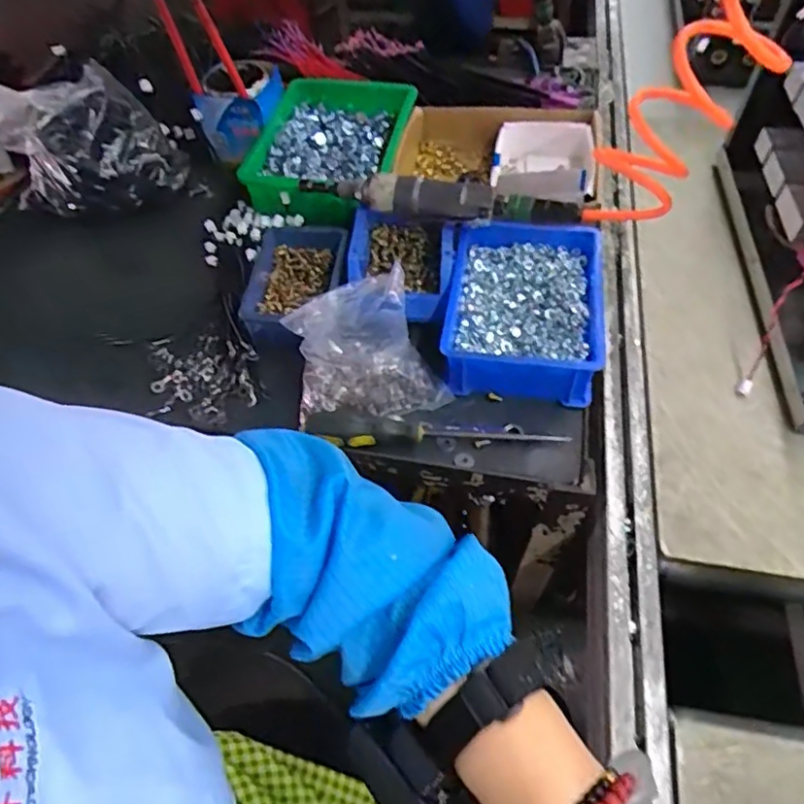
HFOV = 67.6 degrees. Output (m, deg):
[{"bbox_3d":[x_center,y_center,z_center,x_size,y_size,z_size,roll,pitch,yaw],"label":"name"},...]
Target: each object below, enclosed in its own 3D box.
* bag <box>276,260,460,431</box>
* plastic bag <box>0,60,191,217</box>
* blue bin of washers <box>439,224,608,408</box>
[{"bbox_3d":[-0.041,-0.058,0.589,0.141,0.058,0.132,-14,54,-7],"label":"bag"},{"bbox_3d":[-0.397,-0.316,0.735,0.203,0.170,0.107,10,55,11],"label":"plastic bag"},{"bbox_3d":[0.125,-0.091,0.623,0.151,0.081,0.188,7,54,8],"label":"blue bin of washers"}]

